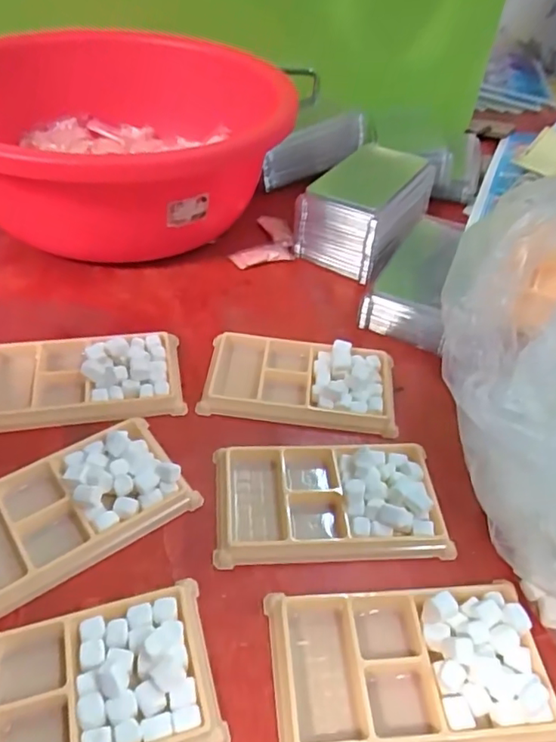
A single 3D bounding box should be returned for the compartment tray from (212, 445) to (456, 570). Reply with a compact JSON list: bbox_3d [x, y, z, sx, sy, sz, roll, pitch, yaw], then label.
[{"bbox_3d":[0.031,0.074,0.337,0.134,0.019,0.072,0,46,-4],"label":"compartment tray"}]

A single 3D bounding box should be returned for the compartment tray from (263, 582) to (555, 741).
[{"bbox_3d":[0.063,0.142,0.273,0.130,0.019,0.073,-1,46,-5],"label":"compartment tray"}]

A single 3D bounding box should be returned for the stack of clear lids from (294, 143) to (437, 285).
[{"bbox_3d":[0.083,-0.146,0.514,0.085,0.079,0.121,27,50,22],"label":"stack of clear lids"}]

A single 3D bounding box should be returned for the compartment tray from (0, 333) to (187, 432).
[{"bbox_3d":[-0.137,0.004,0.392,0.136,0.018,0.072,-5,46,-9],"label":"compartment tray"}]

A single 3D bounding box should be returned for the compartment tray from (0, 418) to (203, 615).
[{"bbox_3d":[-0.124,0.079,0.322,0.136,0.020,0.073,-27,53,-27],"label":"compartment tray"}]

